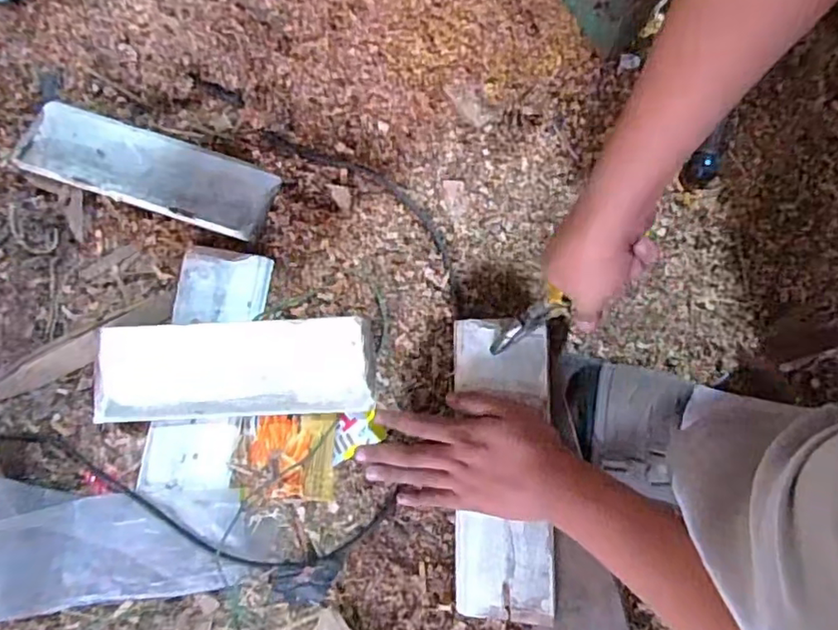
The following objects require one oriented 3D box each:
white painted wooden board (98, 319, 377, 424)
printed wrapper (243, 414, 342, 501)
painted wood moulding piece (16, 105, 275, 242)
[{"bbox_3d":[-0.180,0.053,0.577,0.263,0.033,0.090,-3,80,3],"label":"white painted wooden board"},{"bbox_3d":[-0.126,0.137,0.578,0.086,0.016,0.080,4,80,4],"label":"printed wrapper"},{"bbox_3d":[-0.282,-0.154,0.612,0.263,0.015,0.084,17,81,6],"label":"painted wood moulding piece"}]

